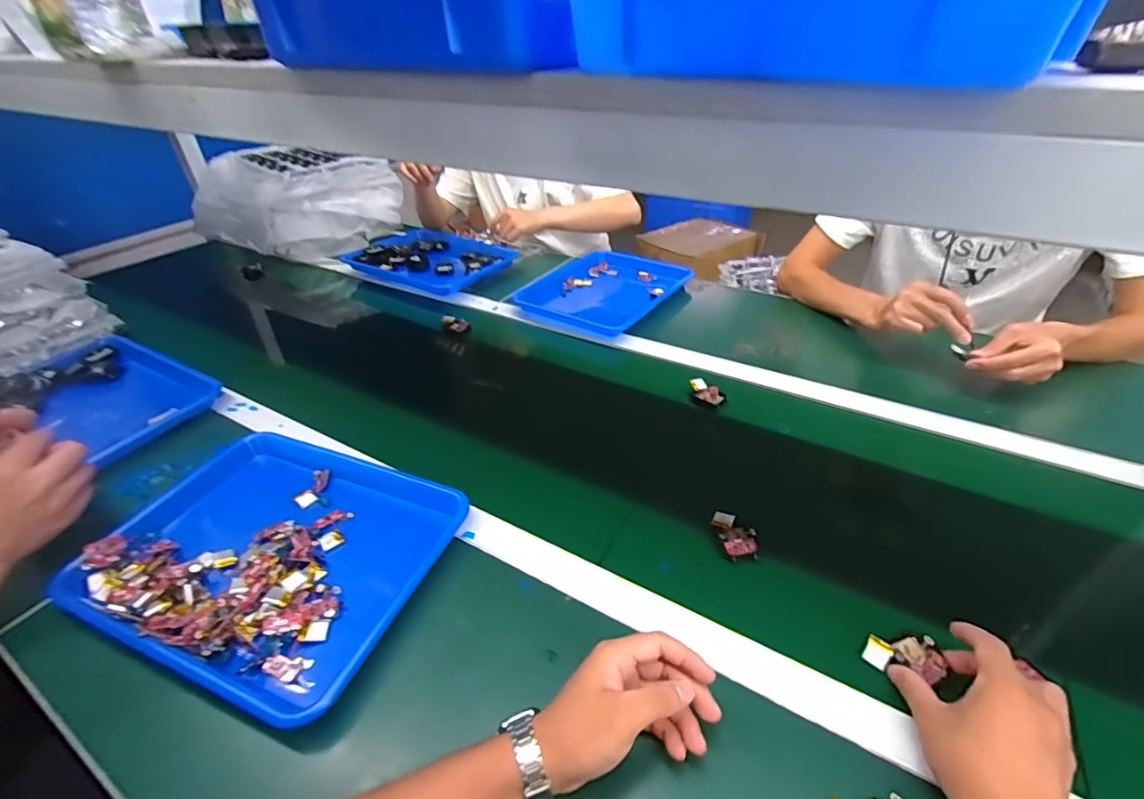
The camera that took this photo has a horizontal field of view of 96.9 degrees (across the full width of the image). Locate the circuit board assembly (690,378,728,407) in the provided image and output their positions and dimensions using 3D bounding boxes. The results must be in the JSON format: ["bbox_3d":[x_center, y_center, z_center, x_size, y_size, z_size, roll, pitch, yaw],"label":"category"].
[{"bbox_3d":[0.196,-0.010,0.734,0.055,0.017,0.026,28,46,35],"label":"circuit board assembly"}]

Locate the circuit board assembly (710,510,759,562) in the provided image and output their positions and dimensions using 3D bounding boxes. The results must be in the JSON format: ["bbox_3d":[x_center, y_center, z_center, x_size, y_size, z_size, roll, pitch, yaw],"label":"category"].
[{"bbox_3d":[0.171,0.141,0.532,0.036,0.010,0.060,-10,37,-11],"label":"circuit board assembly"}]

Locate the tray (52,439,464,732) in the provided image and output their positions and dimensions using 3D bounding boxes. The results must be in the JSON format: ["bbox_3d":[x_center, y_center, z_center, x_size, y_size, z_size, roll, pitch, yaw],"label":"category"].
[{"bbox_3d":[-0.306,0.153,0.532,0.331,0.055,0.266,12,39,18],"label":"tray"}]

